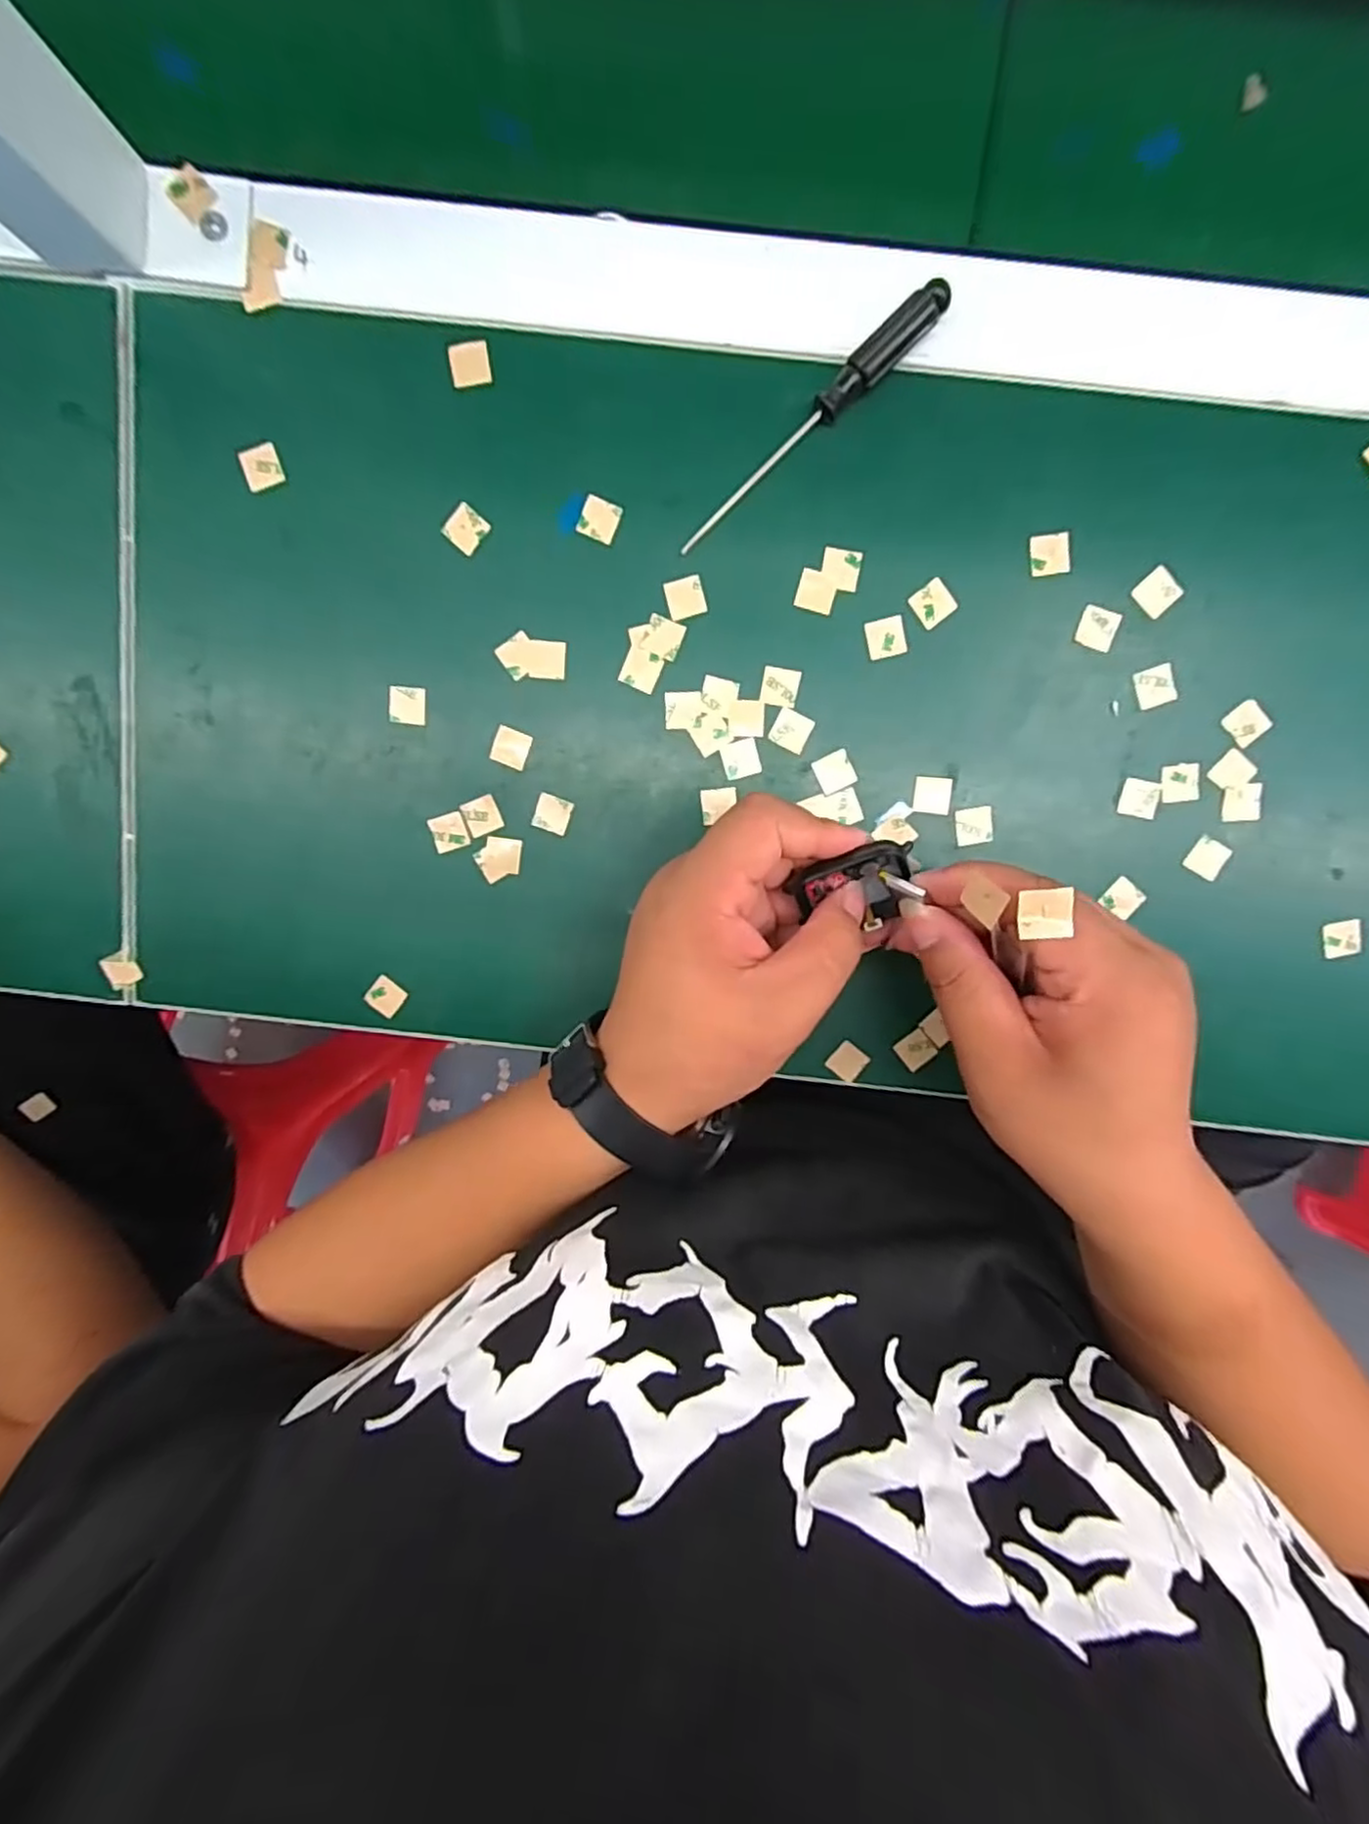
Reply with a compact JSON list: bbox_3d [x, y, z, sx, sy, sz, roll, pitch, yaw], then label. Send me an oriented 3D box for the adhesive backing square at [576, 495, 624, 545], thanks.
[{"bbox_3d":[-0.035,-0.162,0.285,0.016,0.004,0.015,22,100,-5],"label":"adhesive backing square"}]

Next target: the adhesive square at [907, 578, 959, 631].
[{"bbox_3d":[0.103,-0.129,0.287,0.016,0.004,0.015,-37,95,6],"label":"adhesive square"}]

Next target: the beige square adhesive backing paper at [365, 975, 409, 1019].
[{"bbox_3d":[-0.137,0.039,0.318,0.016,0.004,0.015,40,91,-12],"label":"beige square adhesive backing paper"}]

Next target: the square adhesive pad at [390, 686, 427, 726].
[{"bbox_3d":[-0.119,-0.089,0.298,0.016,0.004,0.016,3,95,-7],"label":"square adhesive pad"}]

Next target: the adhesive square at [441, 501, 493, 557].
[{"bbox_3d":[-0.091,-0.159,0.288,0.015,0.004,0.015,42,92,-15],"label":"adhesive square"}]

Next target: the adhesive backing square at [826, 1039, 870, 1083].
[{"bbox_3d":[0.075,0.069,0.318,0.016,0.004,0.015,38,93,-4],"label":"adhesive backing square"}]

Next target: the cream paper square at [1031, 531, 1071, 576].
[{"bbox_3d":[0.150,-0.146,0.283,0.016,0.004,0.015,-5,100,8],"label":"cream paper square"}]

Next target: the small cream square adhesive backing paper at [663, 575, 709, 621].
[{"bbox_3d":[0.001,-0.132,0.289,0.016,0.004,0.015,-16,100,1],"label":"small cream square adhesive backing paper"}]

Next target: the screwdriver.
[{"bbox_3d":[0.049,-0.192,0.272,0.130,0.012,0.014,-41,96,7],"label":"screwdriver"}]

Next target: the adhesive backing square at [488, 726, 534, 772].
[{"bbox_3d":[-0.075,-0.071,0.301,0.015,0.004,0.015,20,89,-11],"label":"adhesive backing square"}]

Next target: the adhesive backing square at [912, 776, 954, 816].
[{"bbox_3d":[0.108,-0.051,0.299,0.016,0.004,0.016,7,95,3],"label":"adhesive backing square"}]

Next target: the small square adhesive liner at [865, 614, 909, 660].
[{"bbox_3d":[0.085,-0.115,0.290,0.016,0.004,0.016,-14,101,3],"label":"small square adhesive liner"}]

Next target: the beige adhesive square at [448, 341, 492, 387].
[{"bbox_3d":[-0.086,-0.221,0.279,0.015,0.004,0.015,-9,105,-2],"label":"beige adhesive square"}]

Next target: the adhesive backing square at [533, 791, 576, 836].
[{"bbox_3d":[-0.058,-0.043,0.304,0.016,0.004,0.015,19,93,-8],"label":"adhesive backing square"}]

